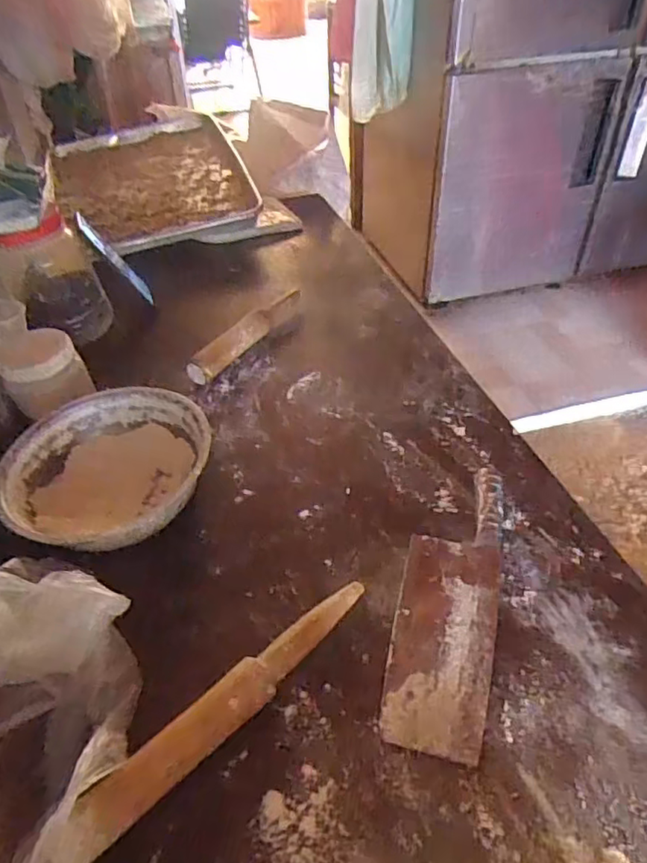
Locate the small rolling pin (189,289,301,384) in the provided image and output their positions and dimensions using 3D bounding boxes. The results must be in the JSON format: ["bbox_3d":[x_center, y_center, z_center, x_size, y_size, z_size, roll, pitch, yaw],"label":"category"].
[{"bbox_3d":[-0.104,-0.143,0.873,0.033,0.043,0.245,23,48,25],"label":"small rolling pin"}]

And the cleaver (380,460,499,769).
[{"bbox_3d":[0.119,0.150,0.558,0.088,0.026,0.285,9,44,12],"label":"cleaver"}]

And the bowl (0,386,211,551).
[{"bbox_3d":[-0.240,0.038,0.657,0.216,0.068,0.198,-1,43,1],"label":"bowl"}]

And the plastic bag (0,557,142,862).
[{"bbox_3d":[-0.210,0.198,0.472,0.120,0.066,0.256,-18,45,-16],"label":"plastic bag"}]

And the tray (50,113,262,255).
[{"bbox_3d":[-0.368,-0.532,1.252,0.394,0.073,0.624,-14,44,-13],"label":"tray"}]

